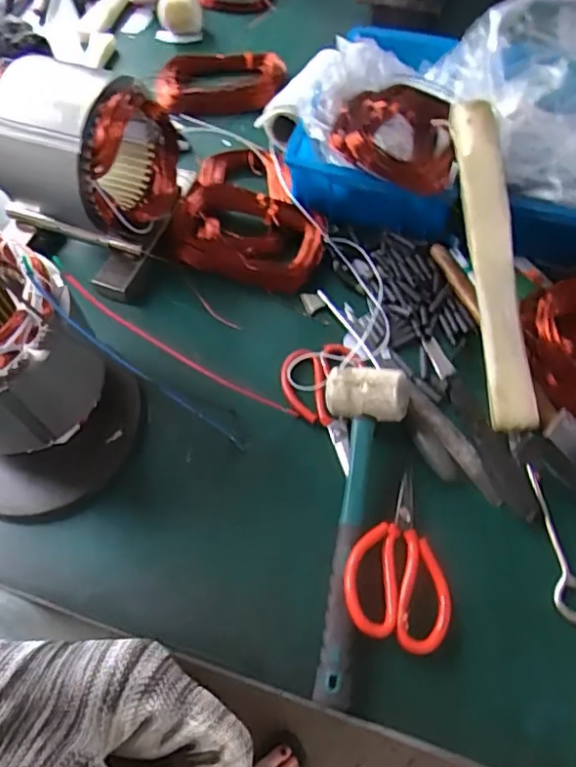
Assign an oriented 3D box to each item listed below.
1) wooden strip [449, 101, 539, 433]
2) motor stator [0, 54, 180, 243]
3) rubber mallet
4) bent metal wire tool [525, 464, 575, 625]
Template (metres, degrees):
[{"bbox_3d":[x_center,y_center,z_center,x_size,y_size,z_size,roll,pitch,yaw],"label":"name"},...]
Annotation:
[{"bbox_3d":[0.202,-0.129,0.582,0.039,0.028,0.349,-4,77,2],"label":"wooden strip"},{"bbox_3d":[-0.223,-0.241,0.618,0.160,0.133,0.160,7,61,6],"label":"motor stator"},{"bbox_3d":[0.063,0.119,0.502,0.071,0.057,0.277,4,60,4],"label":"rubber mallet"},{"bbox_3d":[0.232,0.137,0.509,0.028,0.014,0.137,-9,61,-1],"label":"bent metal wire tool"}]

